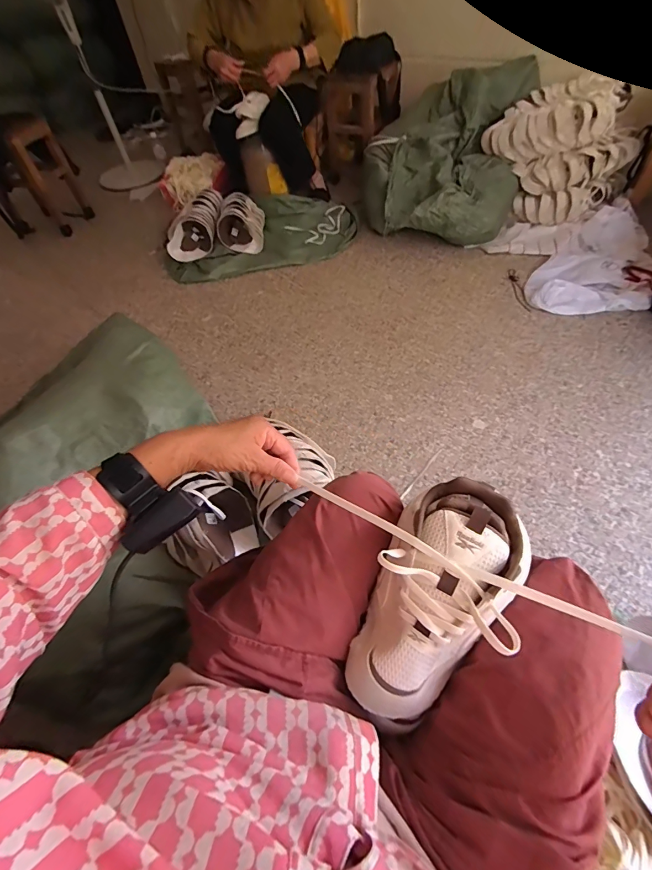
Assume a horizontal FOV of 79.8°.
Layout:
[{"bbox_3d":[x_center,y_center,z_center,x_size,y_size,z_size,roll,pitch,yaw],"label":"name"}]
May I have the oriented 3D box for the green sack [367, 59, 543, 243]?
[{"bbox_3d":[0.463,-1.114,1.547,0.601,0.360,0.695,9,55,12],"label":"green sack"}]

